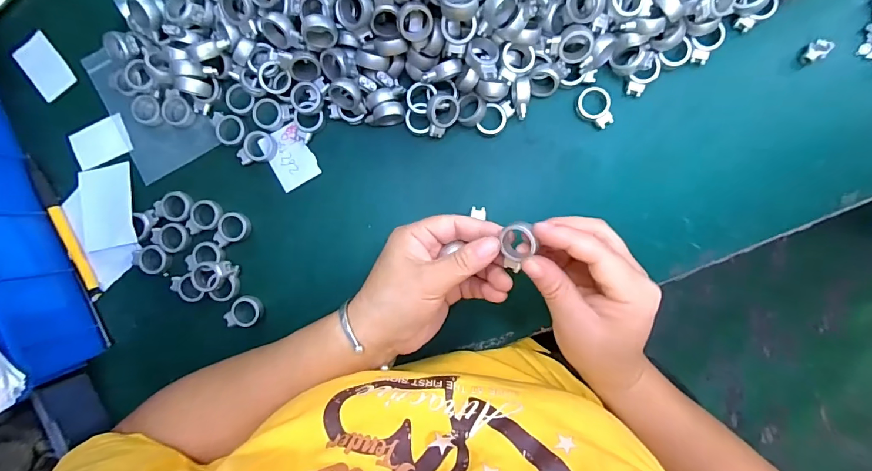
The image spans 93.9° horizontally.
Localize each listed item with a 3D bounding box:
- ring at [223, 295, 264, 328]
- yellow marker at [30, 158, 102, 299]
[{"bbox_3d":[-0.171,0.068,0.364,0.033,0.013,0.026,-20,93,5],"label":"ring"},{"bbox_3d":[-0.336,-0.005,0.370,0.011,0.011,0.136,-23,92,5],"label":"yellow marker"}]

